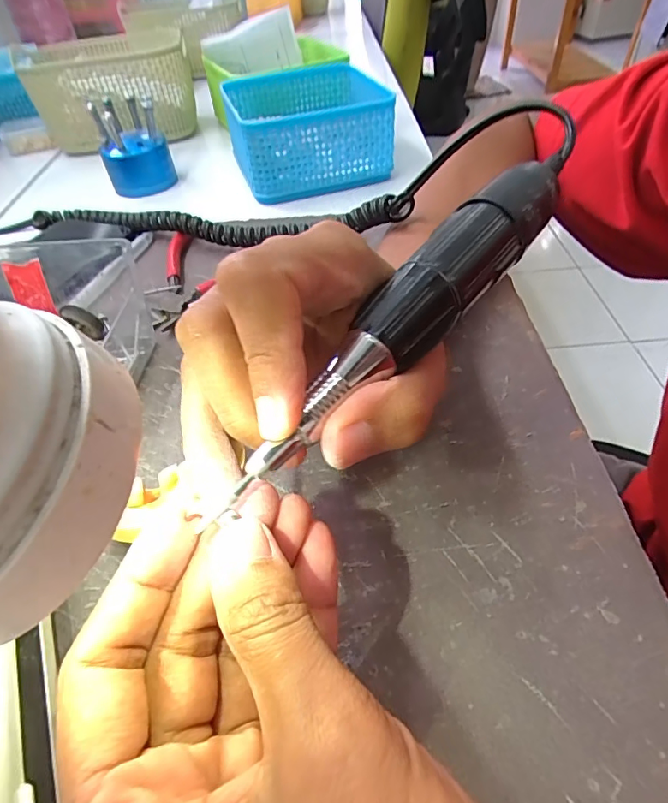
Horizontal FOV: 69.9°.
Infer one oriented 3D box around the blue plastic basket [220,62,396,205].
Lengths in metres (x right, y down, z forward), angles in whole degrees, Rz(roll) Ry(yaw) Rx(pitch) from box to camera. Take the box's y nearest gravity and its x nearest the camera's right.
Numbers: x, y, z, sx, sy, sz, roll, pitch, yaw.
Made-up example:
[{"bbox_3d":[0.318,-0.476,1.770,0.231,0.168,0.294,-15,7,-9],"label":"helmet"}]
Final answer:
[{"bbox_3d":[-0.026,-0.249,0.431,0.128,0.058,0.131,-14,47,-7],"label":"blue plastic basket"}]

